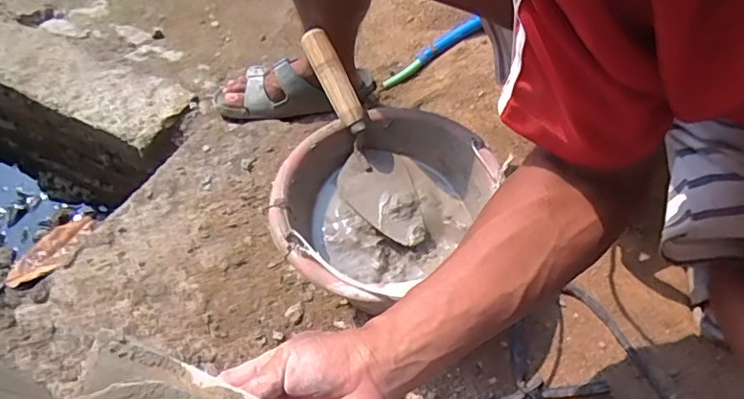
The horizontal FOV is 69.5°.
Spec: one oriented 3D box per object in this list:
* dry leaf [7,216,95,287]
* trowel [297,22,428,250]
[{"bbox_3d":[-0.720,0.113,1.198,0.078,0.017,0.206,40,71,17],"label":"dry leaf"},{"bbox_3d":[-0.015,-0.071,0.633,0.085,0.058,0.267,-26,99,-12],"label":"trowel"}]

